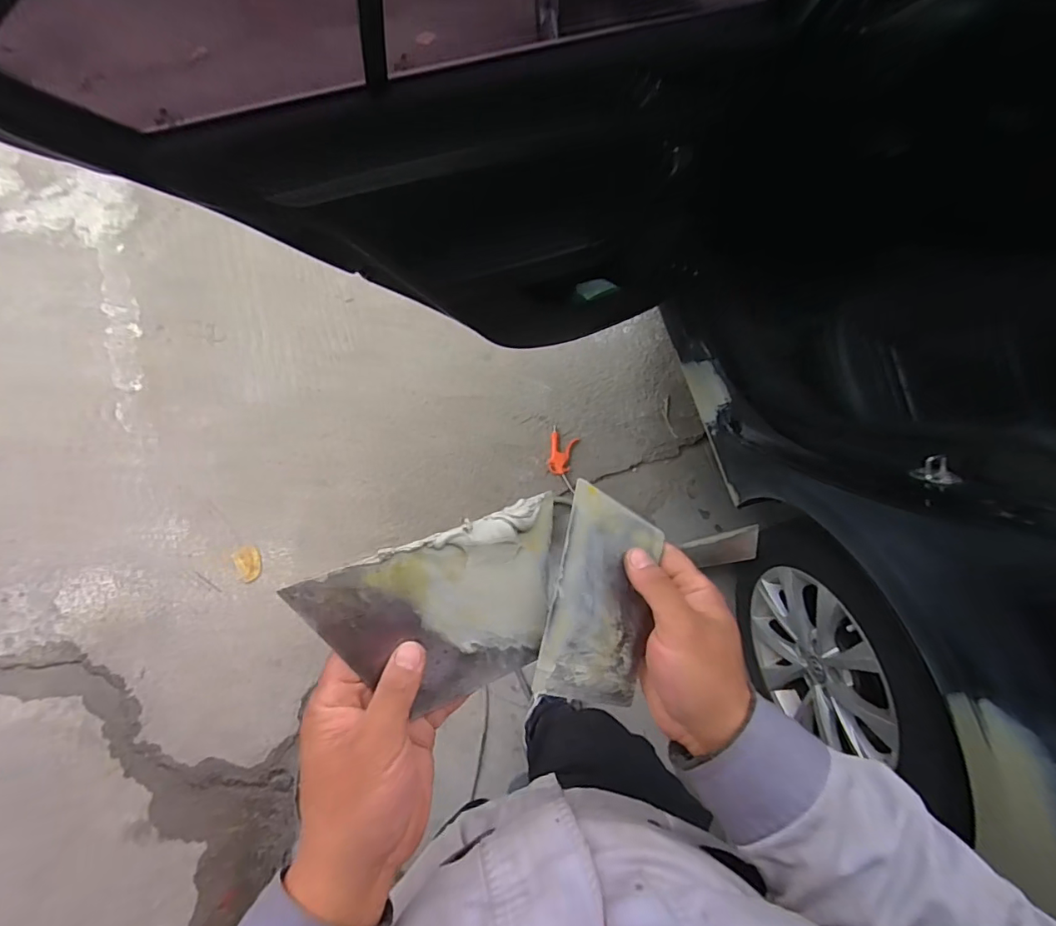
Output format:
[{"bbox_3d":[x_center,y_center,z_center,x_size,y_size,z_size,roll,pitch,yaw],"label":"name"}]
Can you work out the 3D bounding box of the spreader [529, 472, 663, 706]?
[{"bbox_3d":[0.053,0.094,0.351,0.072,0.004,0.140,15,84,-13],"label":"spreader"}]

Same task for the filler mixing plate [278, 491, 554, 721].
[{"bbox_3d":[-0.049,0.098,0.332,0.166,0.006,0.107,-18,99,-21],"label":"filler mixing plate"}]

